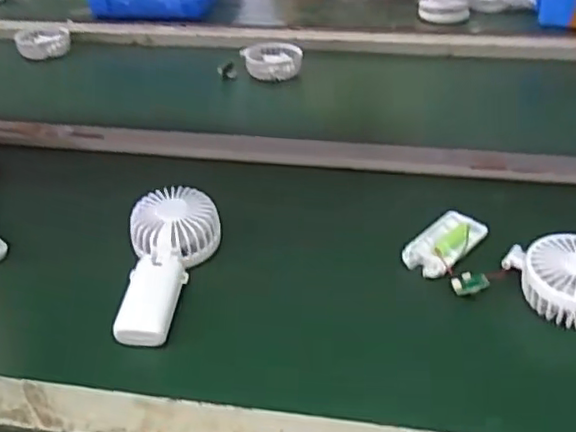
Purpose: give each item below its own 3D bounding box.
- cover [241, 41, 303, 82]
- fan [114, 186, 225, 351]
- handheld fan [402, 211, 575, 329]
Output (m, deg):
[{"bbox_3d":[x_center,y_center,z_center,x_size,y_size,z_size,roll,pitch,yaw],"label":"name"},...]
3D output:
[{"bbox_3d":[-0.026,-0.254,0.998,0.093,0.034,0.089,-6,36,-5],"label":"cover"},{"bbox_3d":[-0.110,0.051,0.578,0.082,0.065,0.174,-2,37,-2],"label":"fan"},{"bbox_3d":[0.208,0.042,0.563,0.190,0.038,0.097,25,44,30],"label":"handheld fan"}]

